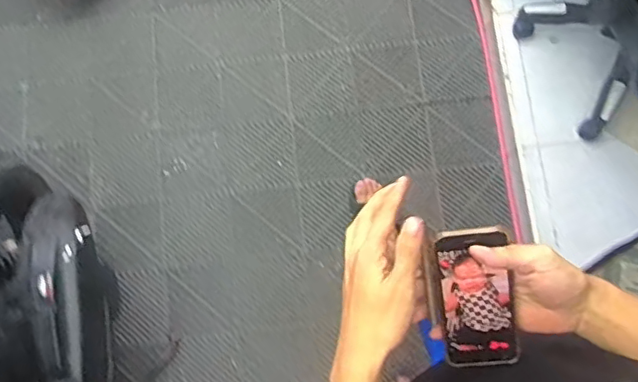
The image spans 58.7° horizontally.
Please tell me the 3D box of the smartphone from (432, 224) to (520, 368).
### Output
[{"bbox_3d":[0.144,0.099,0.523,0.066,0.009,0.135,-9,106,9],"label":"smartphone"}]

